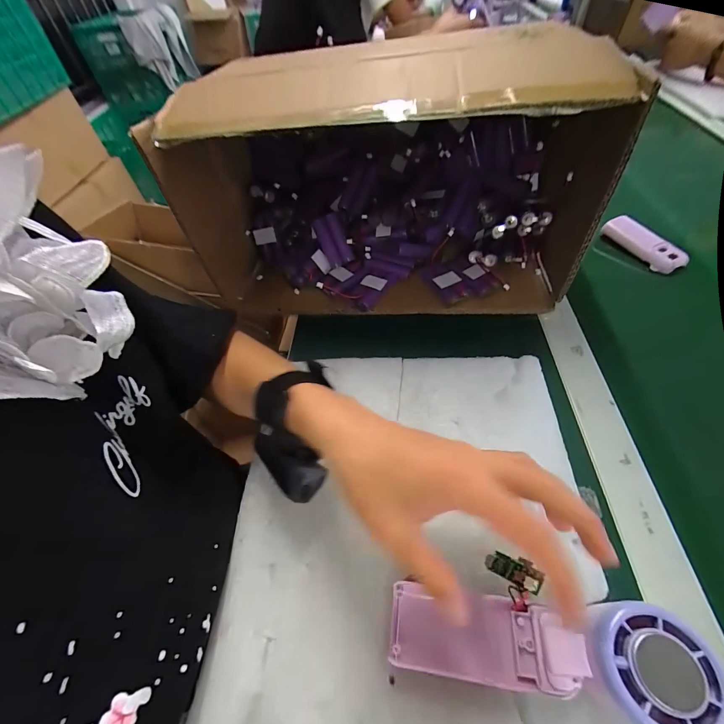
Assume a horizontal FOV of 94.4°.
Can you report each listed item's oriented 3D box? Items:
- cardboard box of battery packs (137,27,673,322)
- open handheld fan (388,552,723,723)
[{"bbox_3d":[0.021,-0.214,0.414,0.456,0.211,0.222,0,52,8],"label":"cardboard box of battery packs"},{"bbox_3d":[0.102,0.160,0.203,0.165,0.033,0.073,-7,52,20],"label":"open handheld fan"}]

